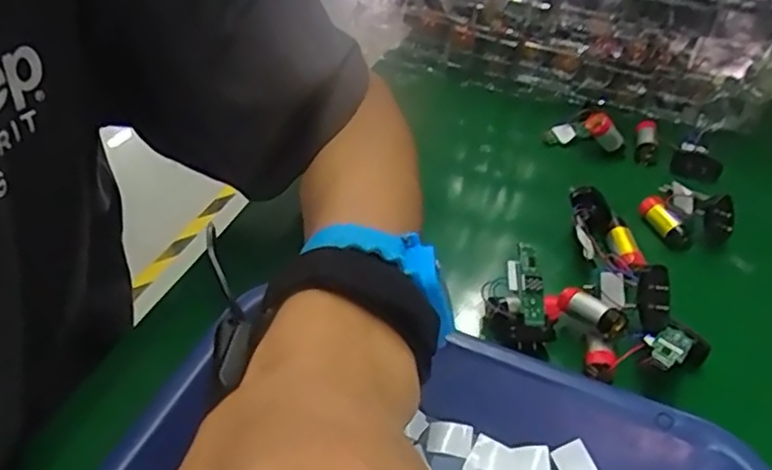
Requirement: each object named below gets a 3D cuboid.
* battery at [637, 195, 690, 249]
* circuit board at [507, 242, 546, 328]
[{"bbox_3d":[0.178,-0.009,0.418,0.014,0.013,0.041,-13,44,-18],"label":"battery"},{"bbox_3d":[0.073,0.026,0.338,0.016,0.007,0.042,-9,84,-13],"label":"circuit board"}]

